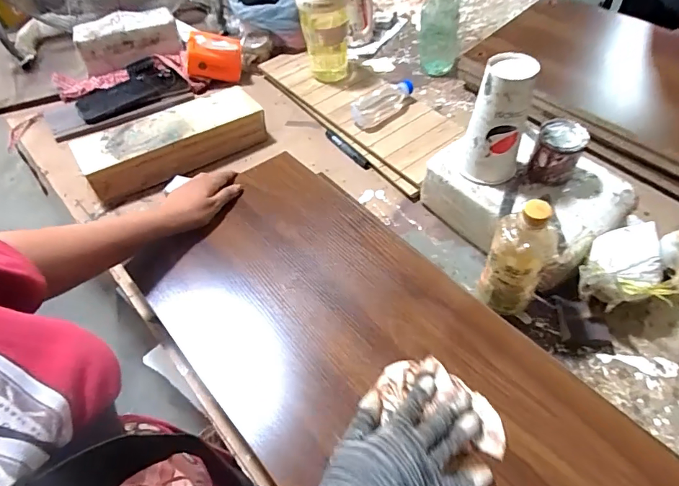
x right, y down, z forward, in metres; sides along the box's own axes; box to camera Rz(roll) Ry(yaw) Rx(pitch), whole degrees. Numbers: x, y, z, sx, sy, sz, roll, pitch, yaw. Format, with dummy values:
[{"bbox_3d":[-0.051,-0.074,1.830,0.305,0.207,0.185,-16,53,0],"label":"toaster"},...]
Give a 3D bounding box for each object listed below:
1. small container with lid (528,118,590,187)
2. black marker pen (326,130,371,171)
[{"bbox_3d":[0.310,-0.128,0.628,0.070,0.085,0.064,25,53,16],"label":"small container with lid"},{"bbox_3d":[0.014,-0.184,0.862,0.015,0.016,0.137,-28,58,-24],"label":"black marker pen"}]

